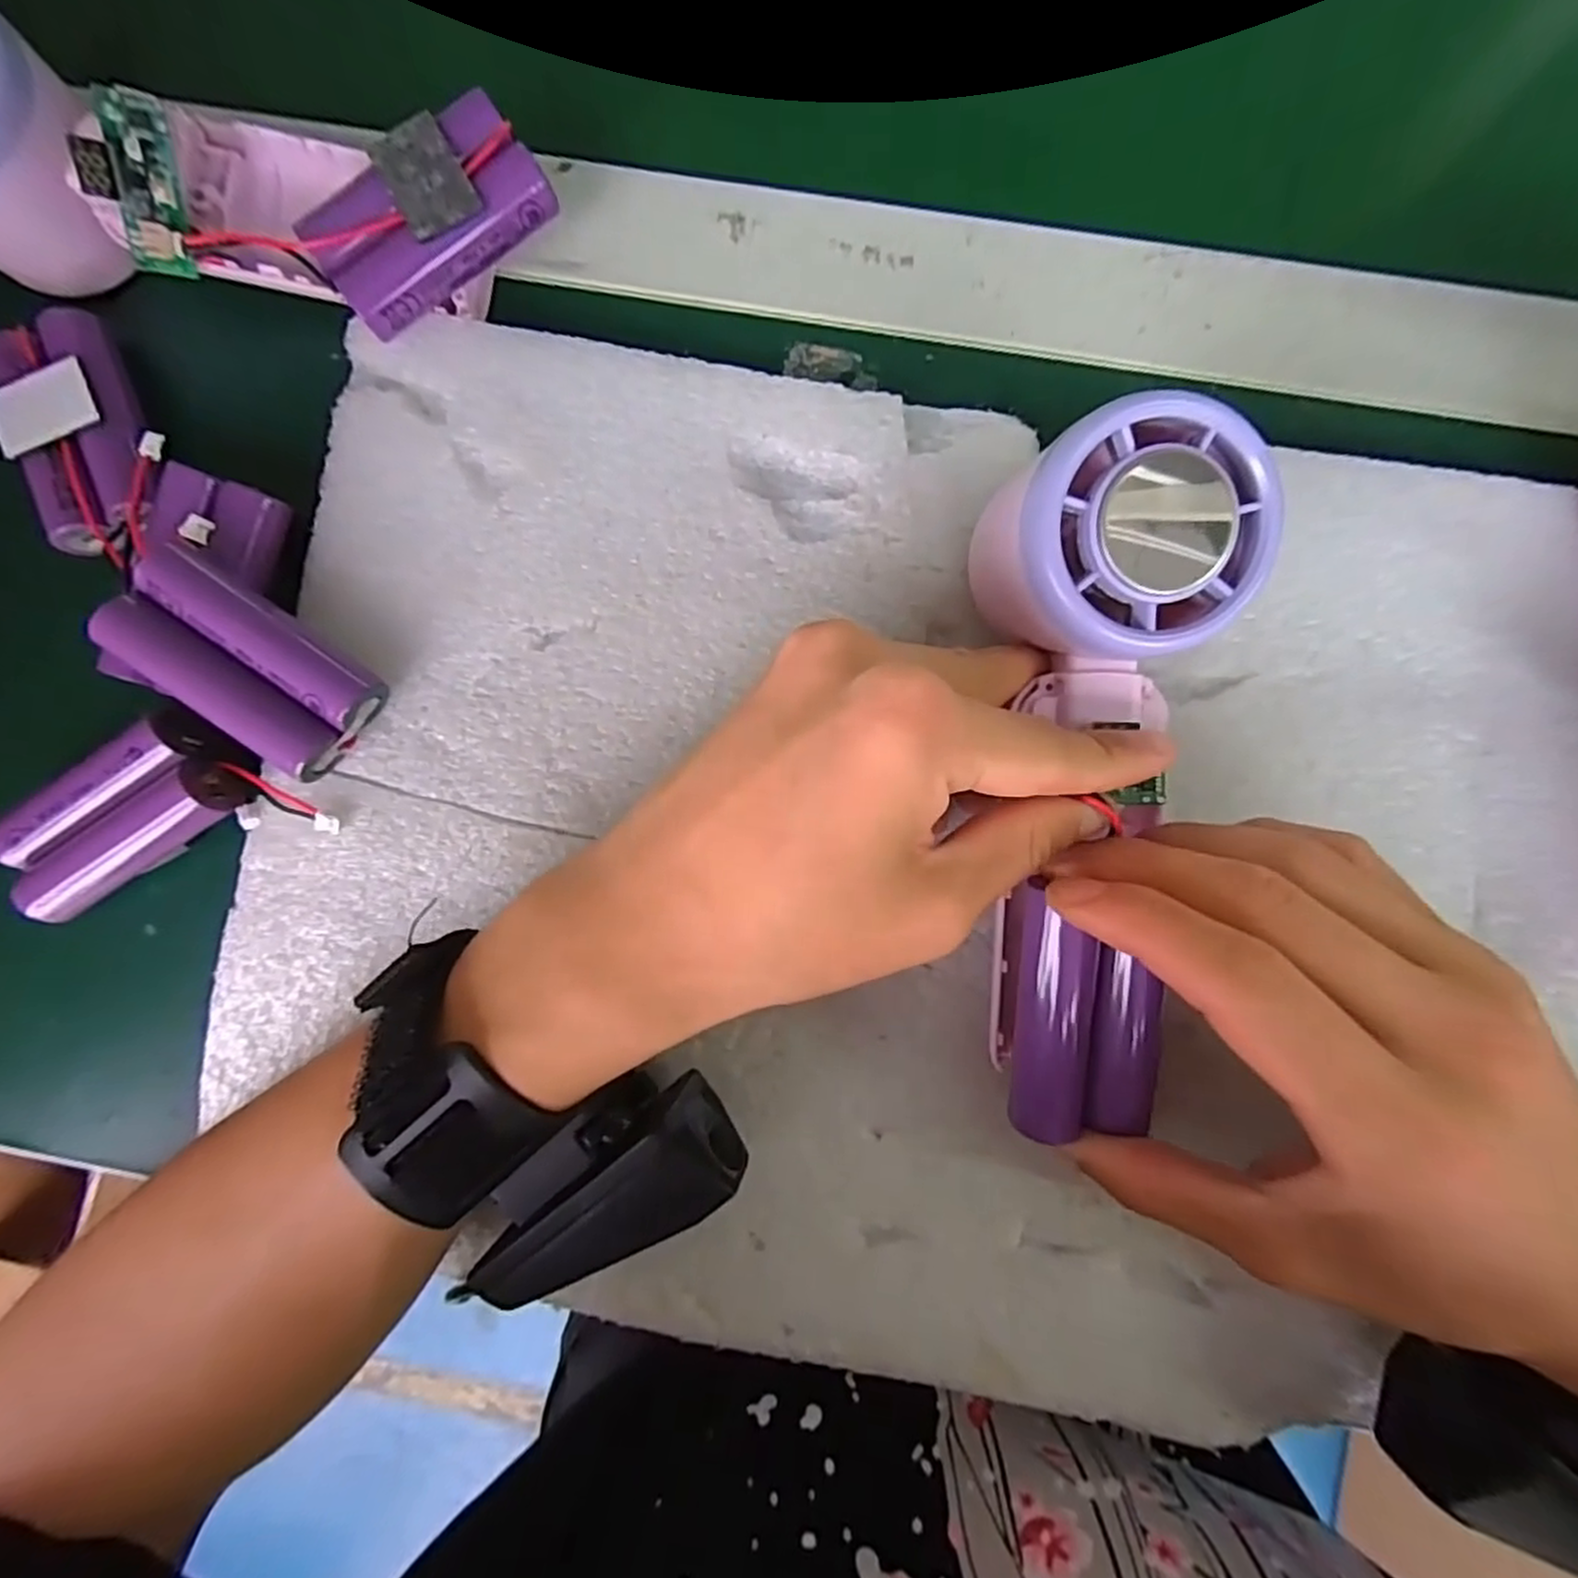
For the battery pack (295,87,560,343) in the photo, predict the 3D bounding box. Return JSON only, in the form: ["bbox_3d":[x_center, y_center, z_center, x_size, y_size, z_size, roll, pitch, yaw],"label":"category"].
[{"bbox_3d":[-0.102,-0.163,0.210,0.066,0.026,0.034,-33,88,3],"label":"battery pack"}]

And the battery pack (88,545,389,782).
[{"bbox_3d":[-0.154,-0.034,0.206,0.066,0.025,0.035,35,92,2],"label":"battery pack"}]

